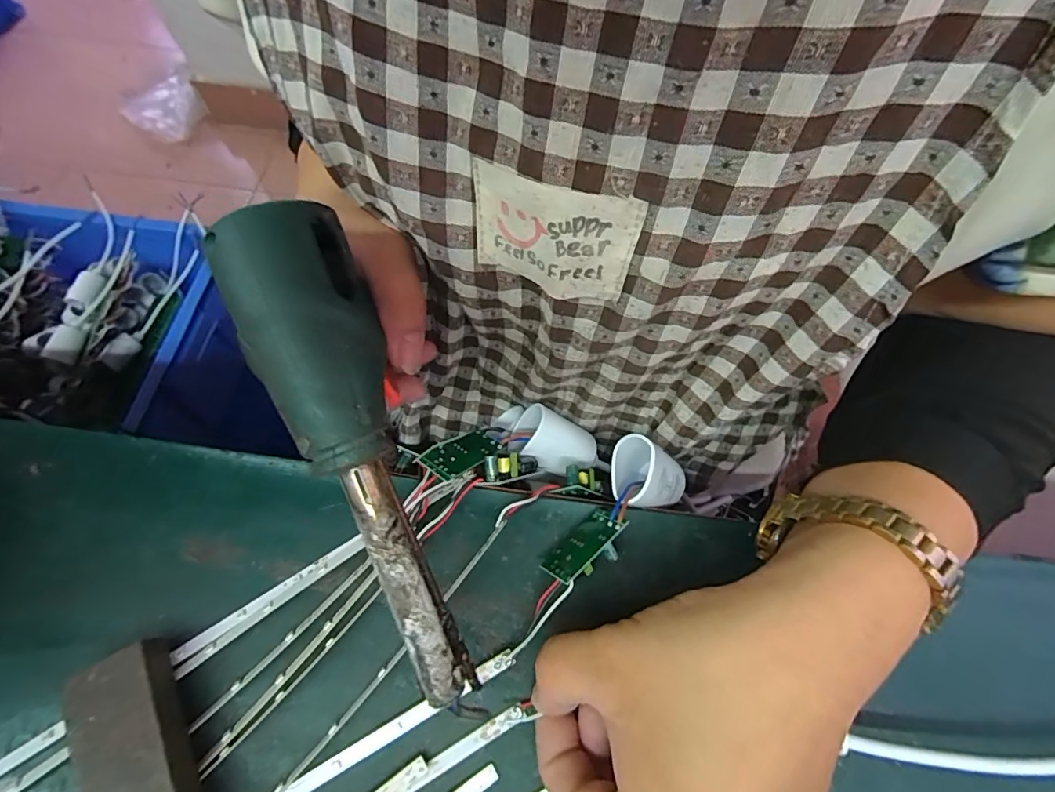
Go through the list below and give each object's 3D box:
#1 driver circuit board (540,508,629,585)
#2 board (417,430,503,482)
[{"bbox_3d":[0.026,0.066,0.208,0.037,0.030,0.012,-35,105,-19],"label":"driver circuit board"},{"bbox_3d":[-0.031,0.027,0.228,0.023,0.004,0.037,28,37,35],"label":"board"}]

